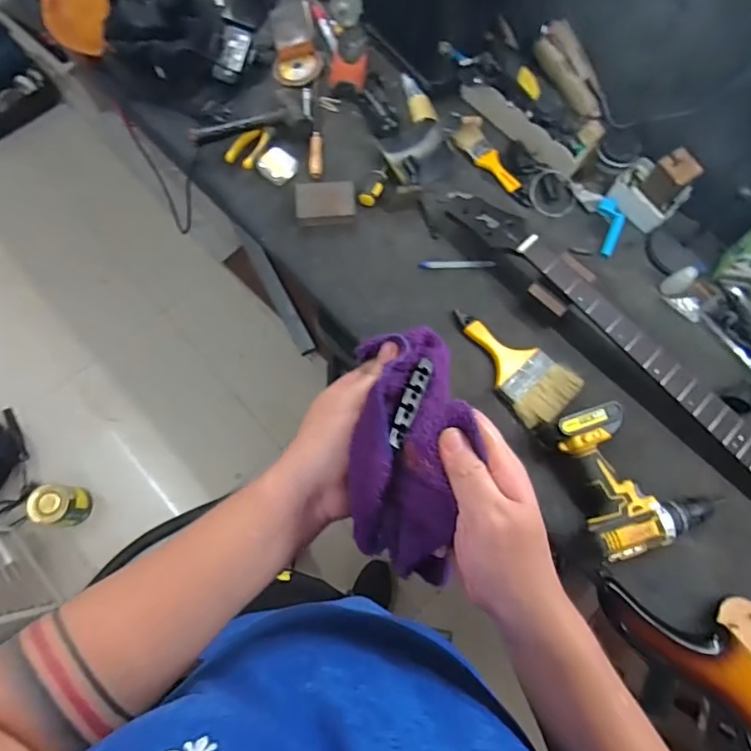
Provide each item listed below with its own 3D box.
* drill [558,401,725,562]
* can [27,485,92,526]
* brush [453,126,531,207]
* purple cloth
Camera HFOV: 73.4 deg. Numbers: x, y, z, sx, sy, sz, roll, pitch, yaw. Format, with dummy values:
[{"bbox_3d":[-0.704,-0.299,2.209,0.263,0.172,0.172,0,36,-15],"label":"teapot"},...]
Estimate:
[{"bbox_3d":[0.358,0.140,0.714,0.187,0.070,0.204,-20,73,-8],"label":"drill"},{"bbox_3d":[-0.861,0.354,1.375,0.103,0.155,0.102,0,72,-1],"label":"can"},{"bbox_3d":[0.219,-0.385,0.918,0.046,0.016,0.190,-39,77,-13],"label":"brush"},{"bbox_3d":[0.026,0.046,0.373,0.079,0.069,0.188,5,71,0],"label":"purple cloth"}]

